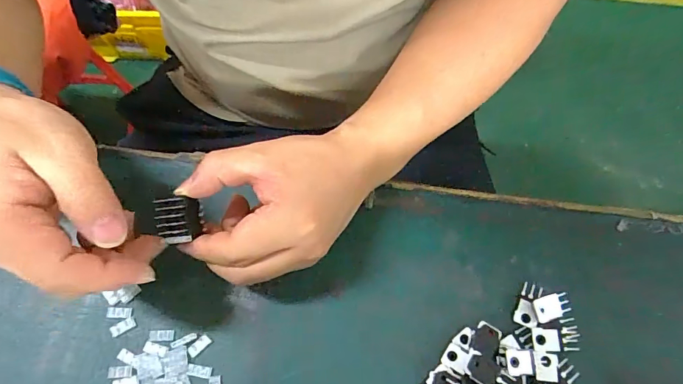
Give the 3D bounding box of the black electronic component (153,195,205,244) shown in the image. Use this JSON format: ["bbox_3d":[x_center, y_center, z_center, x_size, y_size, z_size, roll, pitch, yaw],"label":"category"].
[{"bbox_3d":[-0.098,0.018,0.249,0.023,0.020,0.025,-9,68,-4],"label":"black electronic component"}]

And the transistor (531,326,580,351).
[{"bbox_3d":[0.144,0.099,0.275,0.032,0.008,0.015,-2,68,-2],"label":"transistor"}]

